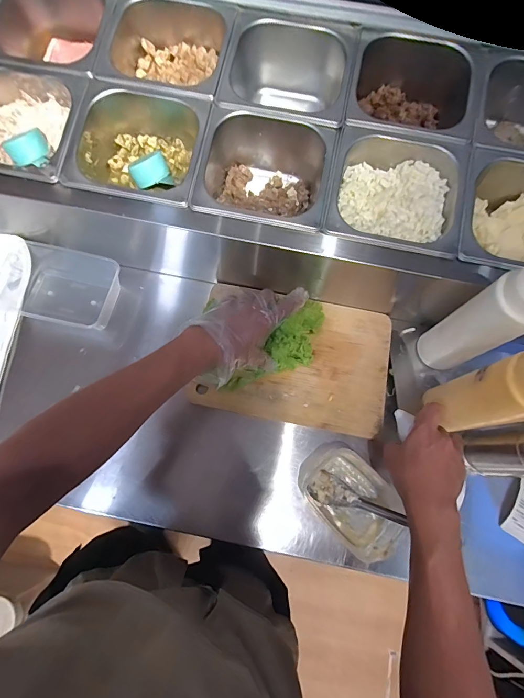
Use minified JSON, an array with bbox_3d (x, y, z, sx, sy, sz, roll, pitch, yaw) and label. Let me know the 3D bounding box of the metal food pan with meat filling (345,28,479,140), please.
[{"bbox_3d":[0.213,-0.373,0.516,0.169,0.089,0.177,11,73,2],"label":"metal food pan with meat filling"}]

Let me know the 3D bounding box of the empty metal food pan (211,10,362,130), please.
[{"bbox_3d":[0.037,-0.386,0.528,0.179,0.110,0.170,12,73,2],"label":"empty metal food pan"}]

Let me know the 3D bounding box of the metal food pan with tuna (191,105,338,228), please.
[{"bbox_3d":[0.006,-0.239,0.504,0.172,0.108,0.162,12,73,2],"label":"metal food pan with tuna"}]

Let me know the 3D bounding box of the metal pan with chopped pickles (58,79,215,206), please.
[{"bbox_3d":[-0.168,-0.273,0.501,0.176,0.086,0.167,13,73,2],"label":"metal pan with chopped pickles"}]

